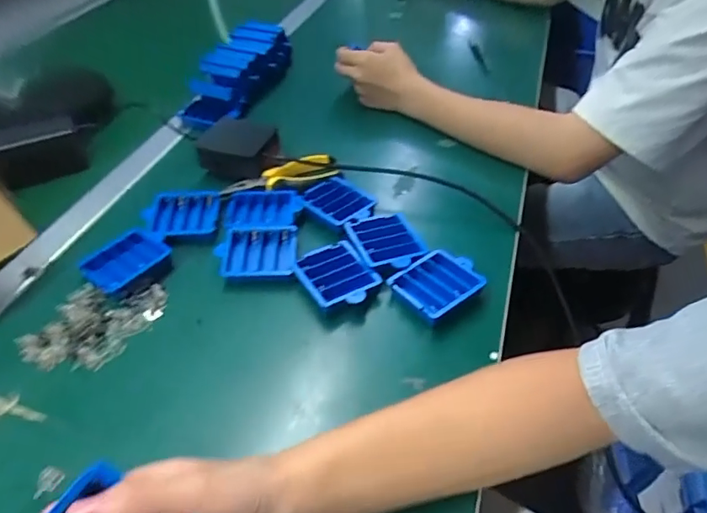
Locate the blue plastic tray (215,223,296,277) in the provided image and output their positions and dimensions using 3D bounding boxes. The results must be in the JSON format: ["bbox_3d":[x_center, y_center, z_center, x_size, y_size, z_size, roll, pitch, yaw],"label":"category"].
[{"bbox_3d":[-0.097,-0.006,0.511,0.079,0.016,0.063,1,45,2],"label":"blue plastic tray"}]

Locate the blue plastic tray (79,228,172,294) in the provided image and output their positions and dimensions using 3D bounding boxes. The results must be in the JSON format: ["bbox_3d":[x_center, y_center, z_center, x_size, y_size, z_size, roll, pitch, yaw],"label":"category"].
[{"bbox_3d":[-0.227,0.005,0.508,0.067,0.013,0.071,30,53,28],"label":"blue plastic tray"}]

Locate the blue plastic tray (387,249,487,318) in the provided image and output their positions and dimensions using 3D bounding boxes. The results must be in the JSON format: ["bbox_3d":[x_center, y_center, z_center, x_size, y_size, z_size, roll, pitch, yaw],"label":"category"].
[{"bbox_3d":[0.080,0.024,0.477,0.069,0.013,0.063,-35,54,-16],"label":"blue plastic tray"}]

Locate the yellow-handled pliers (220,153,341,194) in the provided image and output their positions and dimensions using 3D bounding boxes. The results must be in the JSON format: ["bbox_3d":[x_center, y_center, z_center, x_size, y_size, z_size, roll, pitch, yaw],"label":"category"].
[{"bbox_3d":[-0.085,-0.099,0.594,0.128,0.016,0.038,-8,45,-7],"label":"yellow-handled pliers"}]

